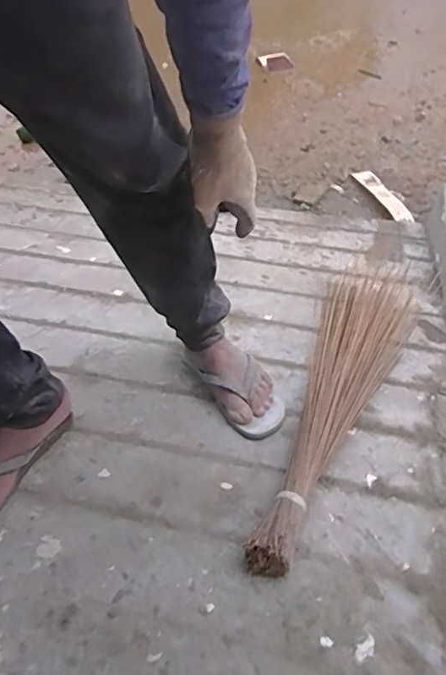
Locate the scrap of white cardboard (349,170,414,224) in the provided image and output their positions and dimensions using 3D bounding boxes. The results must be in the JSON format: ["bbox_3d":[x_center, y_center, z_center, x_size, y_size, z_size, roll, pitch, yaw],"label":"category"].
[{"bbox_3d":[0.474,-0.424,1.580,0.070,0.014,0.296,-14,50,-10],"label":"scrap of white cardboard"}]

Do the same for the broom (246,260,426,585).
[{"bbox_3d":[0.207,0.050,0.898,0.170,0.076,0.809,18,37,16],"label":"broom"}]

